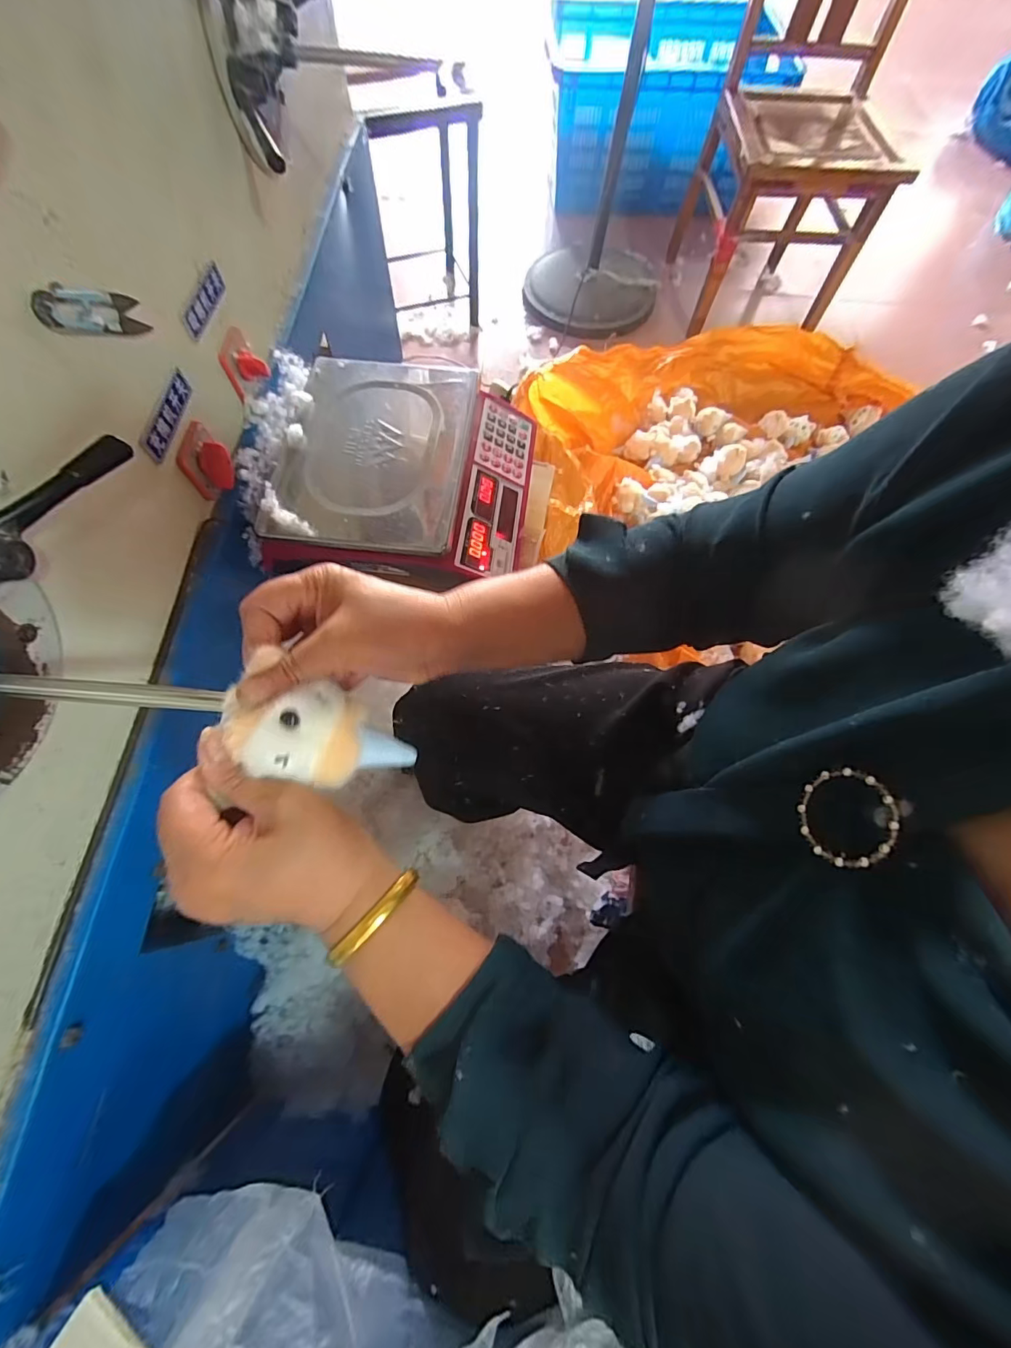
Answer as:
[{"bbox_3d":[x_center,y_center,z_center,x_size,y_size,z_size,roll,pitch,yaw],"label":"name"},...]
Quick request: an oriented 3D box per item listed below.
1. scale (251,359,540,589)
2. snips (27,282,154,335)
[{"bbox_3d":[-0.122,-0.260,0.628,0.299,0.091,0.312,9,69,1],"label":"scale"},{"bbox_3d":[-0.323,-0.287,0.382,0.007,0.029,0.118,2,35,-1],"label":"snips"}]

